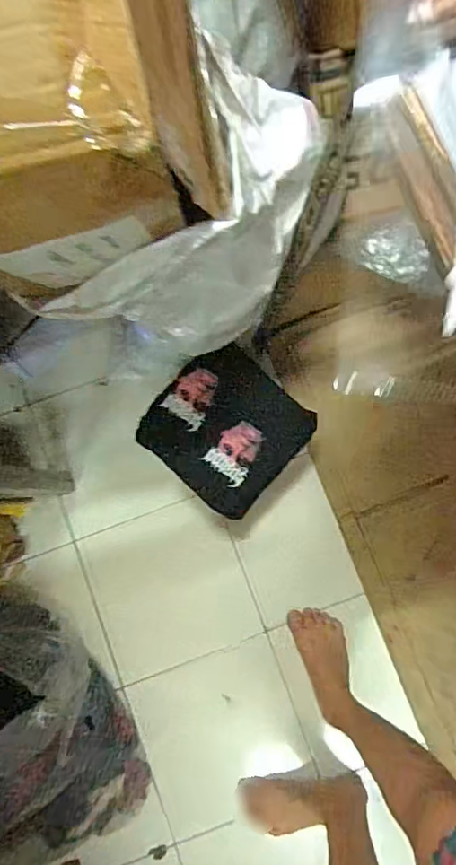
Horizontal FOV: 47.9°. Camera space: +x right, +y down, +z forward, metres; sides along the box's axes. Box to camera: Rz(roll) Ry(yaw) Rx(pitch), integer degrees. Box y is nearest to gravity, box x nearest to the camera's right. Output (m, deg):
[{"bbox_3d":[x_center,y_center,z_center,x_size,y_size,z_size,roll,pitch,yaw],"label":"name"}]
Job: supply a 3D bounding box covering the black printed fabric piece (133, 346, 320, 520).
[{"bbox_3d":[-0.002,-0.008,0.900,0.244,0.031,0.237,43,85,5],"label":"black printed fabric piece"}]

